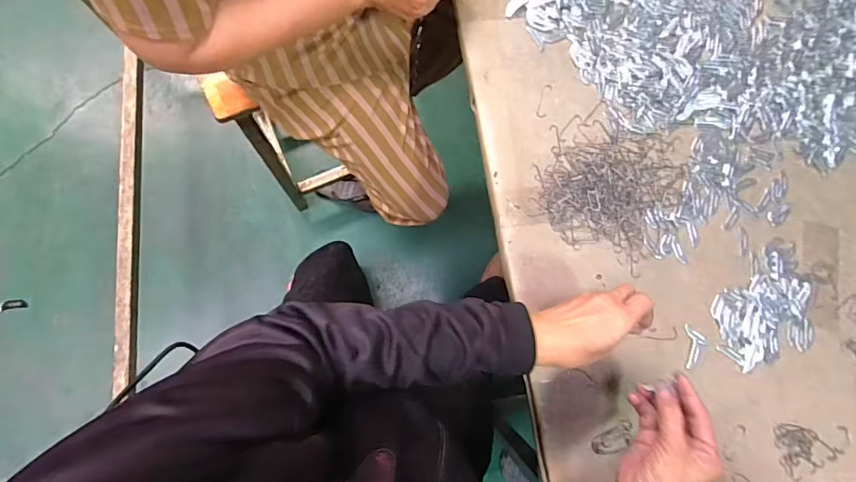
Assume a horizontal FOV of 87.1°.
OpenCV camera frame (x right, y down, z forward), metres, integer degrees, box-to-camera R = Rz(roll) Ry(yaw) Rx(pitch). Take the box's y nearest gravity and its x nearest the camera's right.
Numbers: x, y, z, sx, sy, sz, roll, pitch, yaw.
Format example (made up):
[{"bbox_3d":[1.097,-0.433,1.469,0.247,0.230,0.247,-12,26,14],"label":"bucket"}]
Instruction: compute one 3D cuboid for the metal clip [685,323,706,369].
[{"bbox_3d":[0.320,0.128,0.538,0.024,0.004,0.050,7,79,2],"label":"metal clip"}]

